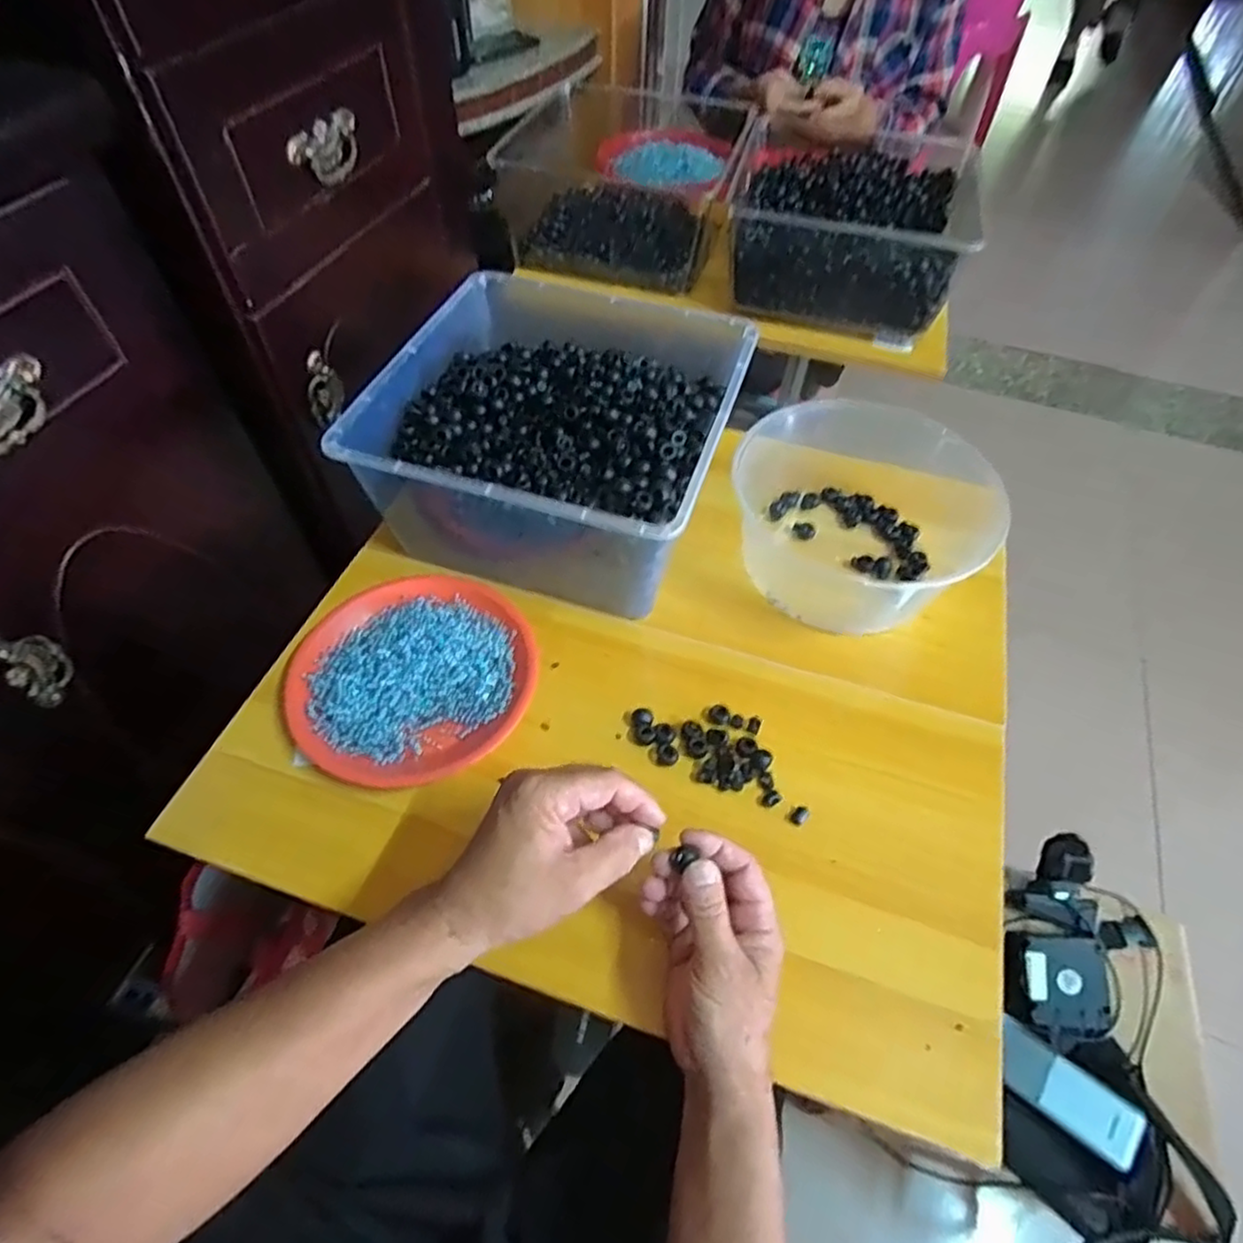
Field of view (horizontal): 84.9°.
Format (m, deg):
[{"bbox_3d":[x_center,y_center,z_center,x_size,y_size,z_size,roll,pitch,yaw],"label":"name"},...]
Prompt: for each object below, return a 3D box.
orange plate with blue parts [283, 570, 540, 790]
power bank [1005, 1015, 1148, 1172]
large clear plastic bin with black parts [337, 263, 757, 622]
[{"bbox_3d":[-0.171,0.036,0.556,0.190,0.030,0.184,1,55,-1],"label":"orange plate with blue parts"},{"bbox_3d":[0.395,0.423,0.610,0.118,0.017,0.051,32,68,29],"label":"power bank"},{"bbox_3d":[-0.054,-0.176,0.647,0.295,0.141,0.303,16,56,10],"label":"large clear plastic bin with black parts"}]

